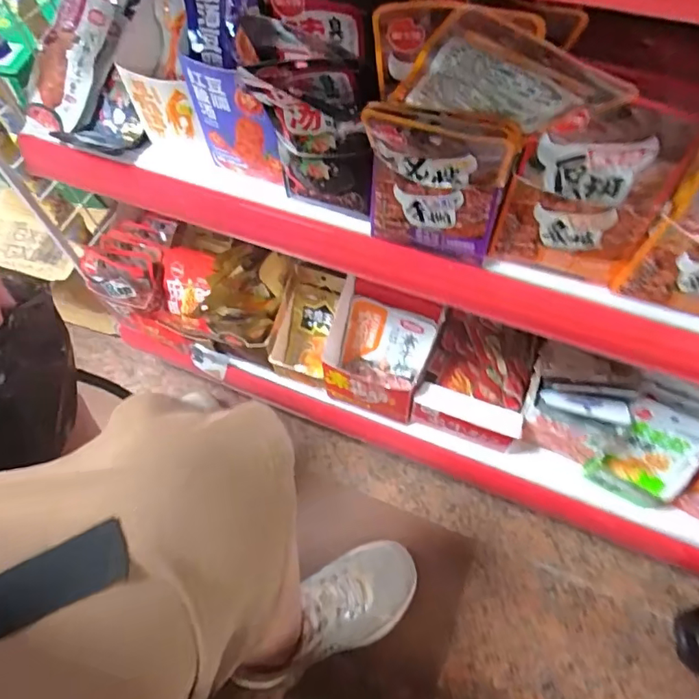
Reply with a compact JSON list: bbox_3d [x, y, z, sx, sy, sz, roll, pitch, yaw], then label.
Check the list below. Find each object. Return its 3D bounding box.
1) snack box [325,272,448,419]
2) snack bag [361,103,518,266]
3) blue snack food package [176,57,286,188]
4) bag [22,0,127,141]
[{"bbox_3d":[0.036,0.005,0.647,0.128,0.126,0.114,21,65,14],"label":"snack box"},{"bbox_3d":[0.059,-0.113,0.362,0.095,0.146,0.018,16,75,11],"label":"snack bag"},{"bbox_3d":[-0.100,-0.193,0.440,0.078,0.109,0.012,20,65,14],"label":"blue snack food package"},{"bbox_3d":[-0.287,-0.315,0.532,0.101,0.034,0.196,37,104,21],"label":"bag"}]

